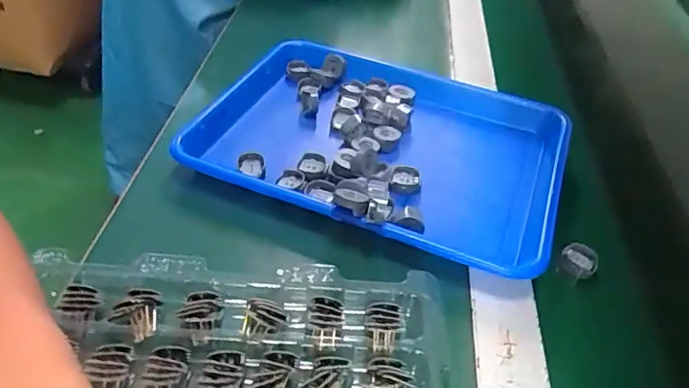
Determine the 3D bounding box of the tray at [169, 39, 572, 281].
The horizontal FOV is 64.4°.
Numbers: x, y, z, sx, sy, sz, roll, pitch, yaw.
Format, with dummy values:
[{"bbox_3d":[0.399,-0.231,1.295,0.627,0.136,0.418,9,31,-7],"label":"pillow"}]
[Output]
[{"bbox_3d":[0.037,-0.054,0.527,0.327,0.038,0.250,19,44,14],"label":"tray"}]

